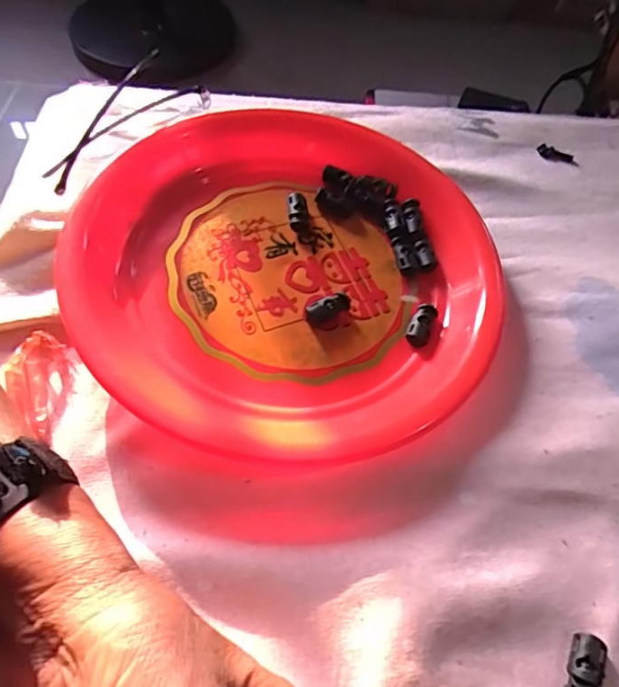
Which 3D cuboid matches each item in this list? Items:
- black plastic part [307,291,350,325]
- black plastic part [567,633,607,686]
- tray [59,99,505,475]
[{"bbox_3d":[0.012,-0.020,0.317,0.029,0.008,0.013,-19,62,-15],"label":"black plastic part"},{"bbox_3d":[0.123,0.146,0.236,0.014,0.007,0.028,23,60,10],"label":"black plastic part"},{"bbox_3d":[-0.011,-0.062,0.327,0.245,0.033,0.262,4,59,-1],"label":"tray"}]

